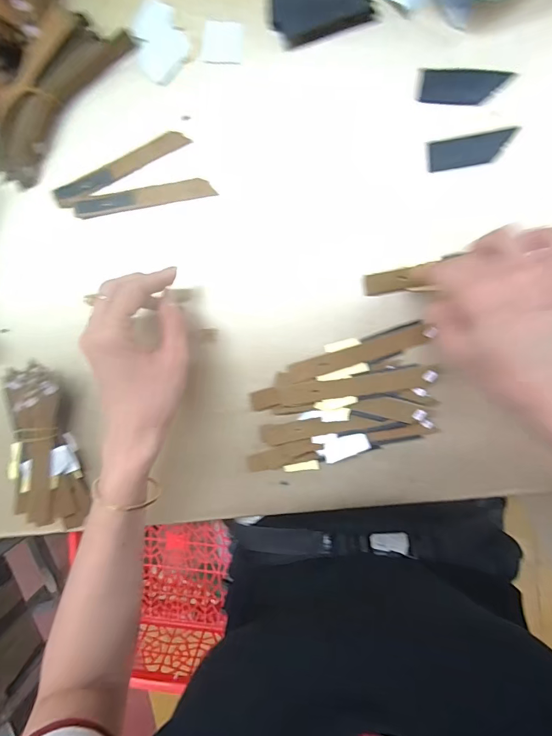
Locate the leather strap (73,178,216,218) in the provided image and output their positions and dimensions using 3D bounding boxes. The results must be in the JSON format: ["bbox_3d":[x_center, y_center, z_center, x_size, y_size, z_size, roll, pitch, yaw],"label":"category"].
[{"bbox_3d":[-0.112,-0.143,0.332,0.121,0.008,0.015,-6,97,7],"label":"leather strap"}]

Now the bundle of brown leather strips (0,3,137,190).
[{"bbox_3d":[-0.180,-0.216,0.314,0.049,0.026,0.145,40,100,0],"label":"bundle of brown leather strips"}]

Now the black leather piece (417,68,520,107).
[{"bbox_3d":[0.140,-0.210,0.295,0.065,0.004,0.023,7,98,5],"label":"black leather piece"}]

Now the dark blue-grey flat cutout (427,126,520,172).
[{"bbox_3d":[0.149,-0.166,0.300,0.062,0.004,0.023,-6,97,7],"label":"dark blue-grey flat cutout"}]

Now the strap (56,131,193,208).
[{"bbox_3d":[-0.130,-0.167,0.330,0.121,0.008,0.015,-24,94,9],"label":"strap"}]

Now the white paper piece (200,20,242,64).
[{"bbox_3d":[-0.043,-0.256,0.309,0.032,0.004,0.030,8,98,5],"label":"white paper piece"}]

